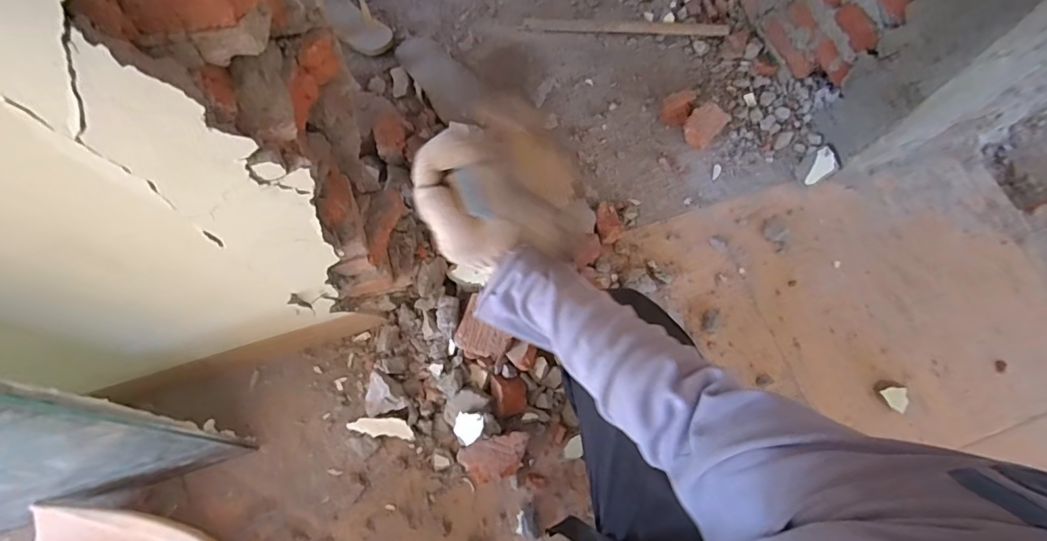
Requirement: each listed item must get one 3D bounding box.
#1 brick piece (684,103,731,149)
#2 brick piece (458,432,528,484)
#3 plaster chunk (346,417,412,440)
[{"bbox_3d":[0.335,-0.270,0.910,0.057,0.043,0.095,41,75,12],"label":"brick piece"},{"bbox_3d":[-0.041,0.273,0.716,0.104,0.057,0.058,-16,72,-6],"label":"brick piece"},{"bbox_3d":[-0.214,0.236,0.738,0.101,0.020,0.028,4,71,1],"label":"plaster chunk"}]

